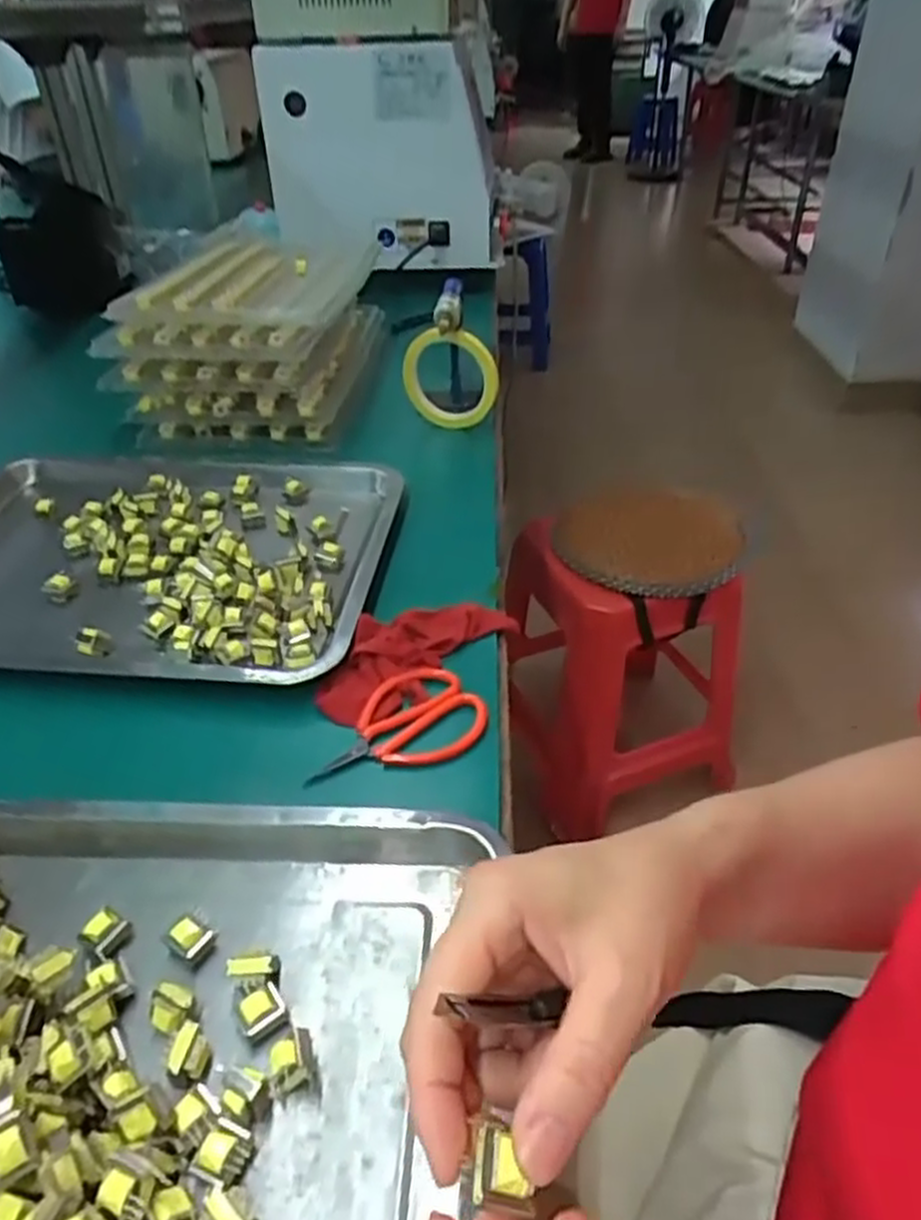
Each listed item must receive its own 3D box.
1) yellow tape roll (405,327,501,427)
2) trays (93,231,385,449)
[{"bbox_3d":[-0.013,-0.232,0.786,0.105,0.104,0.022,-11,42,25],"label":"yellow tape roll"},{"bbox_3d":[-0.223,-0.318,0.872,0.222,0.129,0.300,3,38,5],"label":"trays"}]

